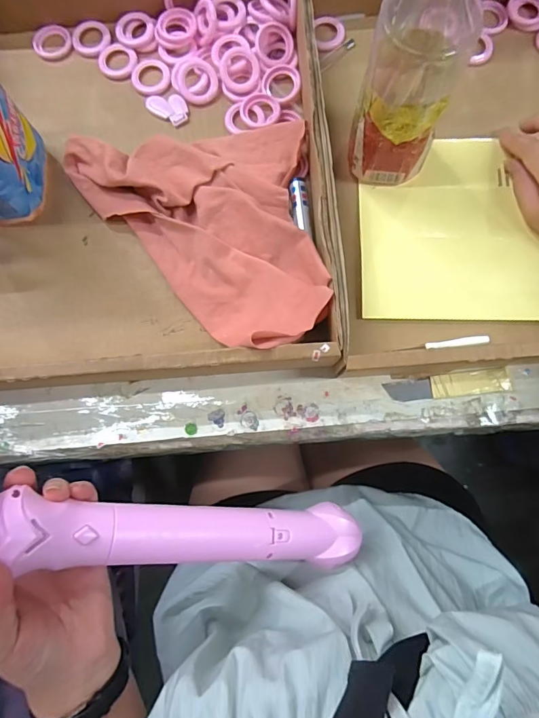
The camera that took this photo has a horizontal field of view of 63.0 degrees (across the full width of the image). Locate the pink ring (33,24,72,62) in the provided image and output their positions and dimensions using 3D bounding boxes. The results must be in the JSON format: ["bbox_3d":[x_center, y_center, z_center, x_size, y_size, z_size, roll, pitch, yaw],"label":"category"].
[{"bbox_3d":[-0.216,-0.314,0.437,0.037,0.006,0.035,0,82,1],"label":"pink ring"}]

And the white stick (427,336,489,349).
[{"bbox_3d":[0.160,-0.014,0.375,0.051,0.005,0.007,-6,82,1],"label":"white stick"}]

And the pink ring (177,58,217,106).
[{"bbox_3d":[-0.069,-0.268,0.420,0.037,0.006,0.045,-26,83,-2],"label":"pink ring"}]

